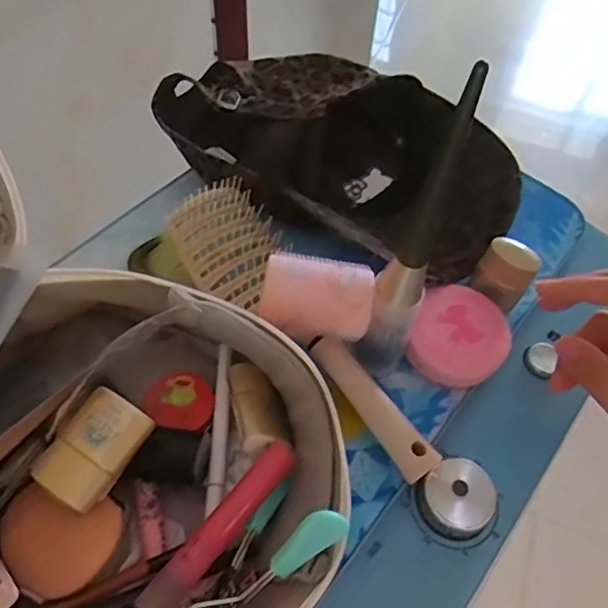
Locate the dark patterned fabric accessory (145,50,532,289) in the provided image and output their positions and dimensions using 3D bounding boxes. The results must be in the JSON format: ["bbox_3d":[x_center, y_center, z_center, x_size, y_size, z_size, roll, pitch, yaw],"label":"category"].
[{"bbox_3d":[0.028,-0.123,0.477,0.279,0.055,0.172,30,58,16],"label":"dark patterned fabric accessory"}]

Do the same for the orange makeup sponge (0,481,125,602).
[{"bbox_3d":[-0.122,0.115,0.299,0.053,0.012,0.054,-38,81,-25],"label":"orange makeup sponge"}]

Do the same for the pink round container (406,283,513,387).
[{"bbox_3d":[0.108,0.021,0.406,0.063,0.020,0.069,2,55,-3],"label":"pink round container"}]

